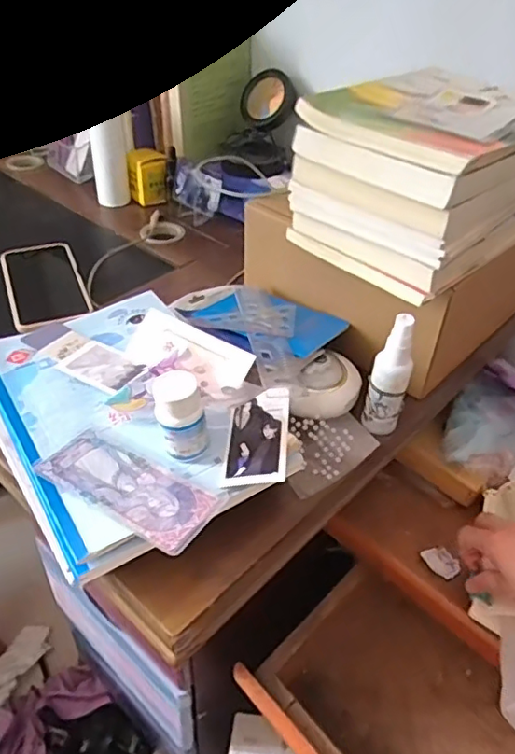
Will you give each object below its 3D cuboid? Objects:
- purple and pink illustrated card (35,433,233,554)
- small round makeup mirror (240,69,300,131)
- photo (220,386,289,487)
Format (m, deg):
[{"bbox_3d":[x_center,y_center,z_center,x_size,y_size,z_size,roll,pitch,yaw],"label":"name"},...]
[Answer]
[{"bbox_3d":[-0.091,0.075,0.405,0.130,0.006,0.054,25,45,23],"label":"purple and pink illustrated card"},{"bbox_3d":[0.016,-0.398,0.835,0.080,0.075,0.019,-27,1,20],"label":"small round makeup mirror"},{"bbox_3d":[-0.001,0.043,0.429,0.046,0.009,0.082,-9,43,14],"label":"photo"}]

